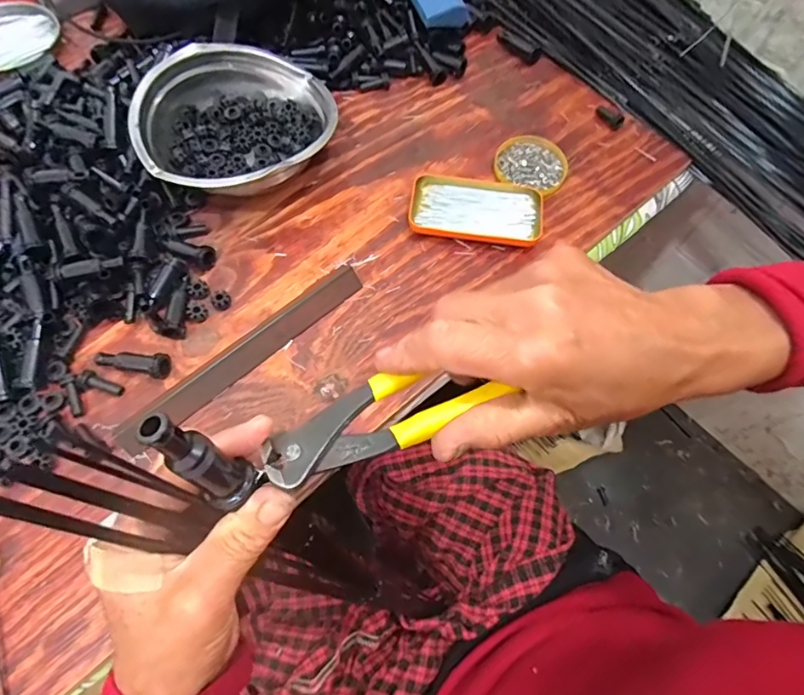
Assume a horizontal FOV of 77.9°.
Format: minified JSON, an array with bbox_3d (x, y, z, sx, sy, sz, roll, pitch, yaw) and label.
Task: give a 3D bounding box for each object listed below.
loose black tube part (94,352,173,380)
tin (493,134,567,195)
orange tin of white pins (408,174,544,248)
[{"bbox_3d":[-0.249,0.010,0.459,0.067,0.026,0.025,15,65,5],"label":"loose black tube part"},{"bbox_3d":[0.152,-0.215,0.587,0.083,0.014,0.078,1,65,-1],"label":"tin"},{"bbox_3d":[0.081,-0.153,0.549,0.140,0.019,0.082,8,65,2],"label":"orange tin of white pins"}]

